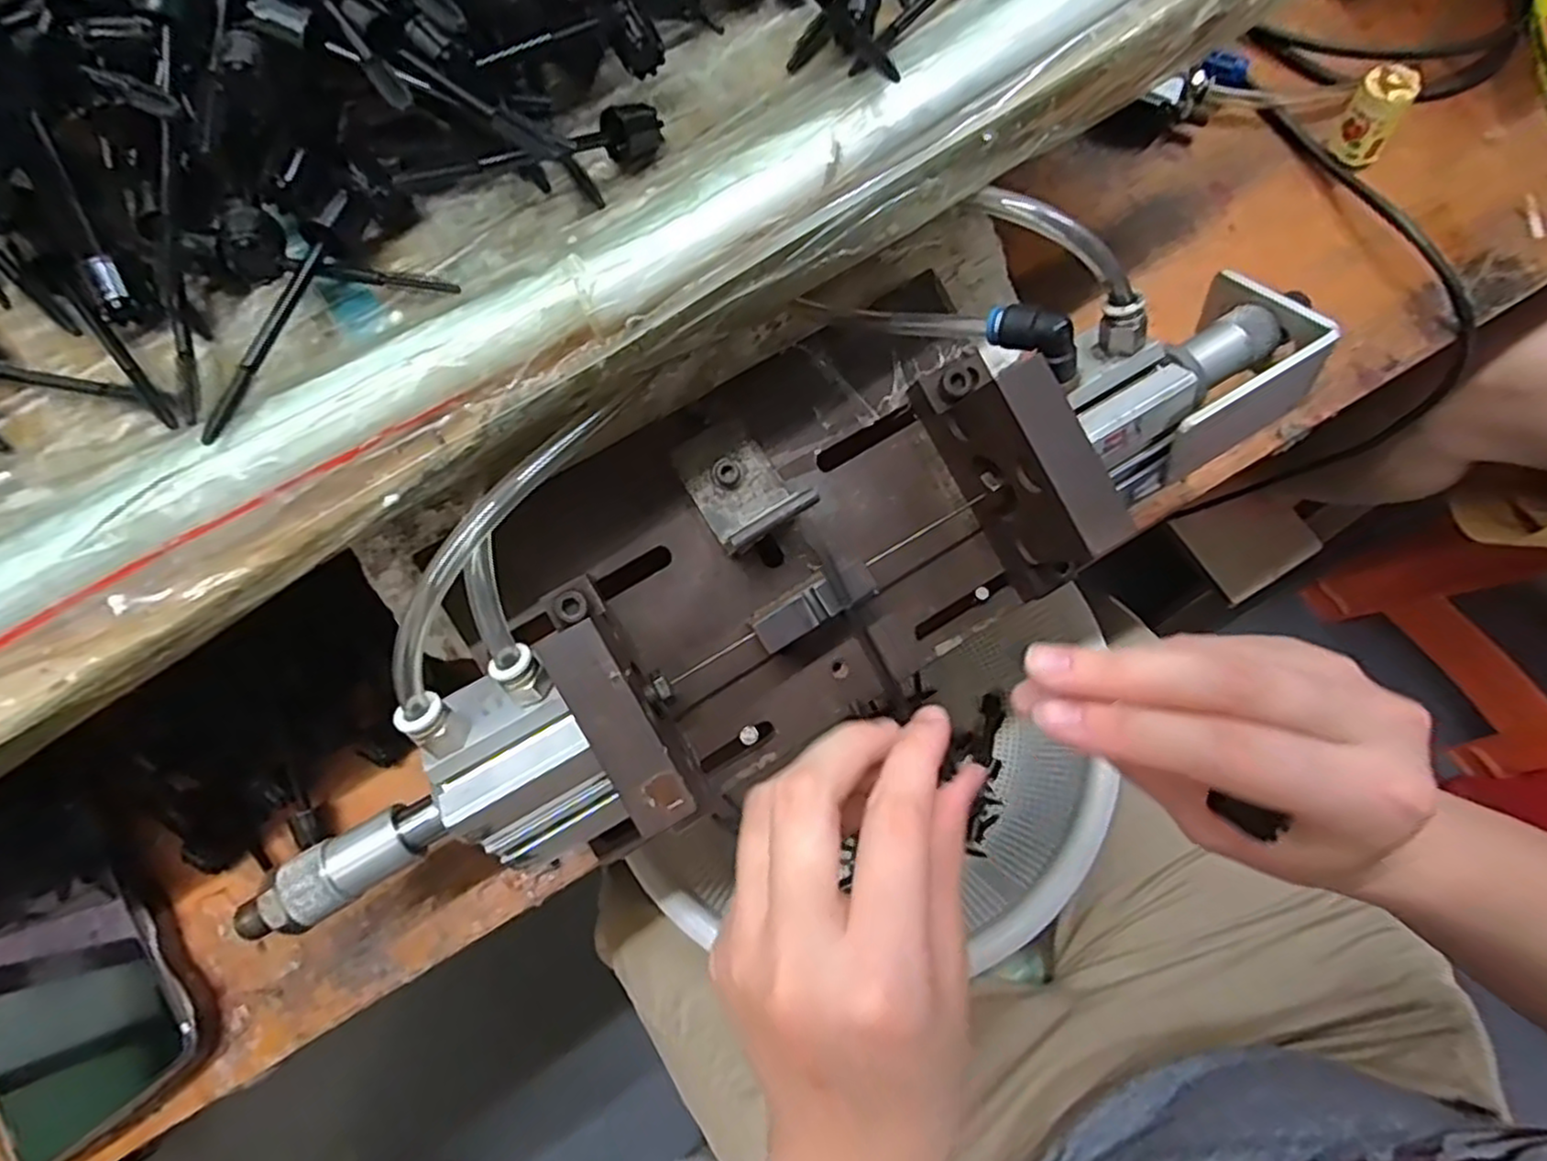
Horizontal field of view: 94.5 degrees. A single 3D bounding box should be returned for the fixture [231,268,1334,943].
[{"bbox_3d":[0.003,-0.015,0.287,0.432,0.109,0.140,-31,75,-7],"label":"fixture"}]

